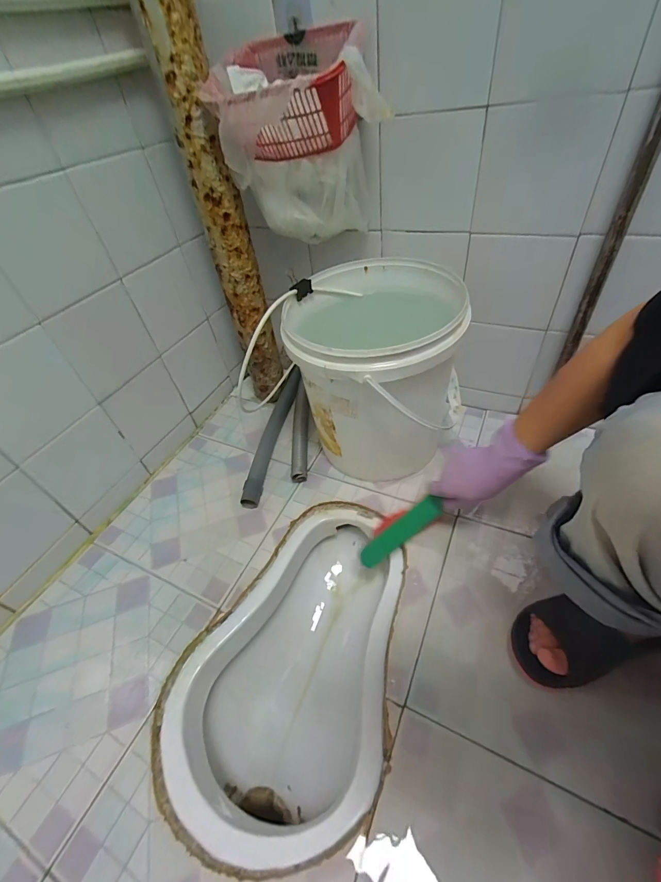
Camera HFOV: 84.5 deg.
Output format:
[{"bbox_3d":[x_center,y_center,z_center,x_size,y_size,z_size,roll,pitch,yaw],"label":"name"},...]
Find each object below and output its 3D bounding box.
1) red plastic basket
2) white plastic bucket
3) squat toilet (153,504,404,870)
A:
[{"bbox_3d":[-0.064,-0.474,0.503,0.213,0.121,0.139,17,52,23],"label":"red plastic basket"},{"bbox_3d":[0.077,-0.112,0.658,0.283,0.306,0.282,-4,46,5],"label":"white plastic bucket"},{"bbox_3d":[-0.025,0.361,0.608,0.275,0.212,0.451,16,51,22],"label":"squat toilet"}]

